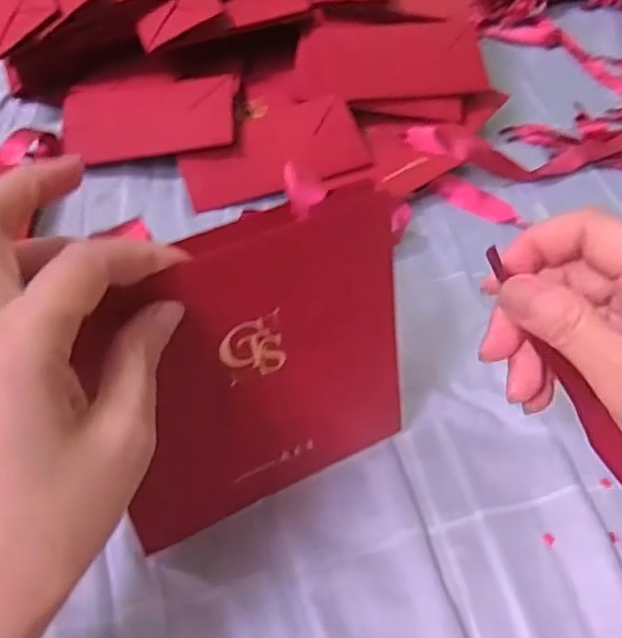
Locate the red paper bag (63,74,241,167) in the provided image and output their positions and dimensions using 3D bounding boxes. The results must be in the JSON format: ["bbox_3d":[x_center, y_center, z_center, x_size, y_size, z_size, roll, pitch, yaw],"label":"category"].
[{"bbox_3d":[-0.127,-0.163,0.505,0.137,0.015,0.089,-7,58,3],"label":"red paper bag"}]

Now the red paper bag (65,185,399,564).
[{"bbox_3d":[-0.021,0.023,0.275,0.131,0.136,0.010,-20,34,-19],"label":"red paper bag"}]

